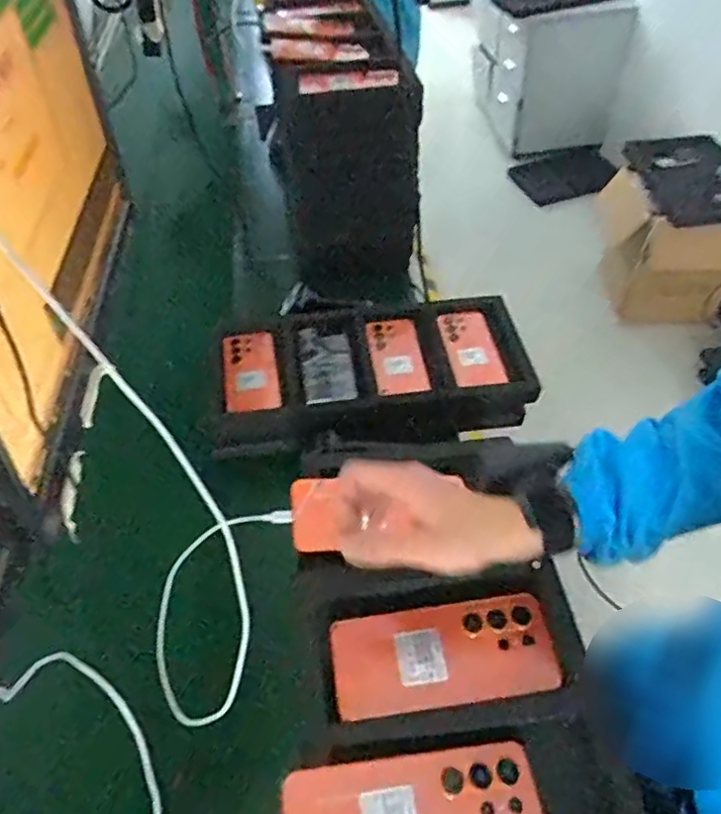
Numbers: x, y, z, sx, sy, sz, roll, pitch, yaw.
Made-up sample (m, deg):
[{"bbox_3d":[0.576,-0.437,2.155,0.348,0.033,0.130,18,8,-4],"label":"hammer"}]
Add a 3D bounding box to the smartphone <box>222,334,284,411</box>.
[{"bbox_3d":[-0.170,-0.059,0.960,0.082,0.012,0.159,-10,49,-4],"label":"smartphone"}]

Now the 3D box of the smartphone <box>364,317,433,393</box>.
[{"bbox_3d":[0.056,-0.081,0.972,0.080,0.014,0.160,-7,55,-4],"label":"smartphone"}]

